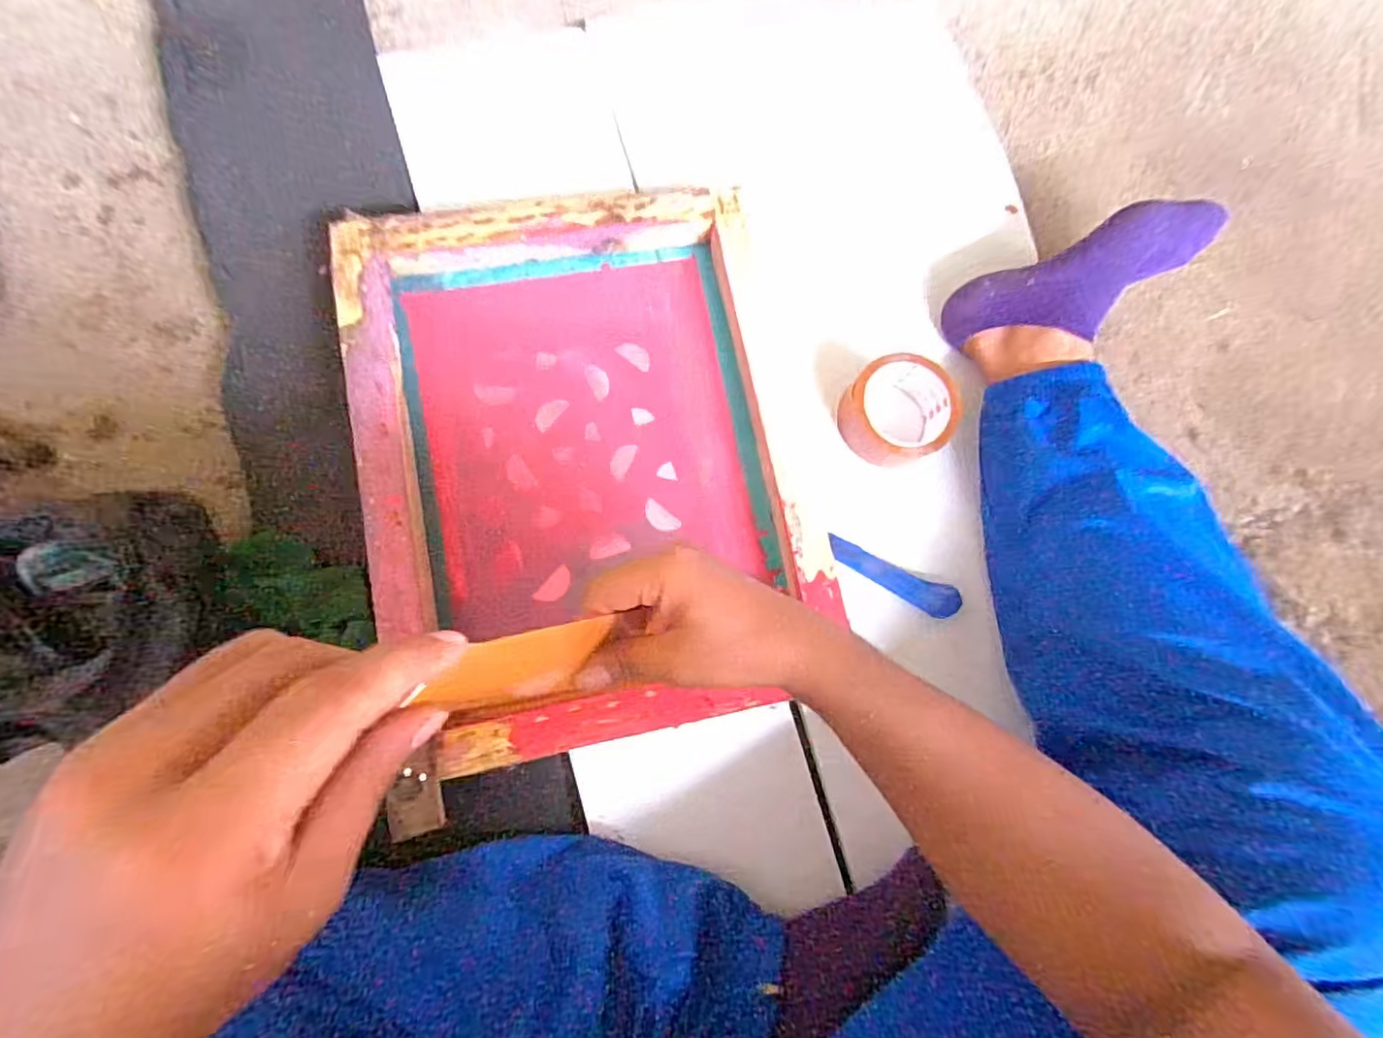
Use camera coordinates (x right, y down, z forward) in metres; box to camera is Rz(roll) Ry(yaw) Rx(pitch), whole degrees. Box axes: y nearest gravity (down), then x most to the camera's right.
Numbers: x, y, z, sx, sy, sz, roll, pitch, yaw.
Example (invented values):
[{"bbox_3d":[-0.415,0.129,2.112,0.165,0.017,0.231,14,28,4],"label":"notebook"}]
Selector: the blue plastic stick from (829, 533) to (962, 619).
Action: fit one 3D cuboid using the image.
[{"bbox_3d":[0.188,0.057,0.568,0.136,0.015,0.033,23,81,-3],"label":"blue plastic stick"}]

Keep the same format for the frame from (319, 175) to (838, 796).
[{"bbox_3d":[-0.089,-0.054,0.533,0.358,0.056,0.462,-10,84,-7],"label":"frame"}]

